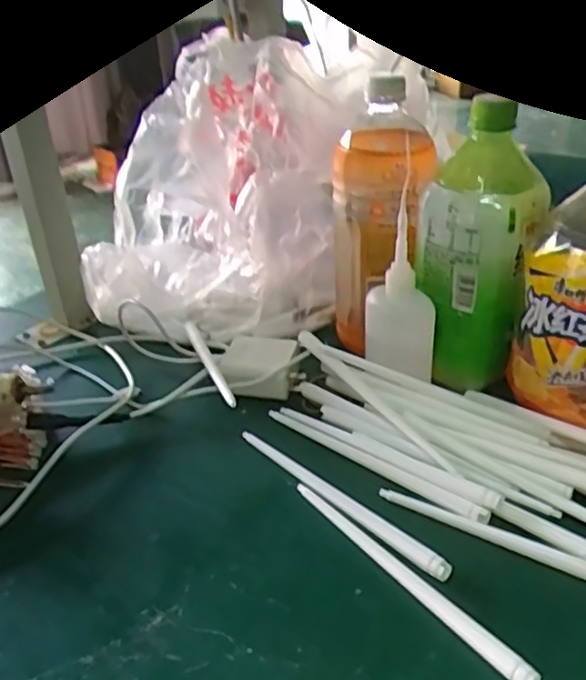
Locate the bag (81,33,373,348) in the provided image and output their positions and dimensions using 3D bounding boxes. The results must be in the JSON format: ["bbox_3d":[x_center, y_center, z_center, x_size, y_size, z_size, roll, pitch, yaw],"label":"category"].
[{"bbox_3d":[-0.071,-0.134,0.607,0.209,0.188,0.217,7,33,18],"label":"bag"}]

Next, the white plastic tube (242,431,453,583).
[{"bbox_3d":[0.028,0.101,0.433,0.015,0.015,0.180,-27,38,-32],"label":"white plastic tube"}]

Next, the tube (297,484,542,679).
[{"bbox_3d":[0.060,0.129,0.376,0.014,0.008,0.178,-25,37,-29],"label":"tube"}]

